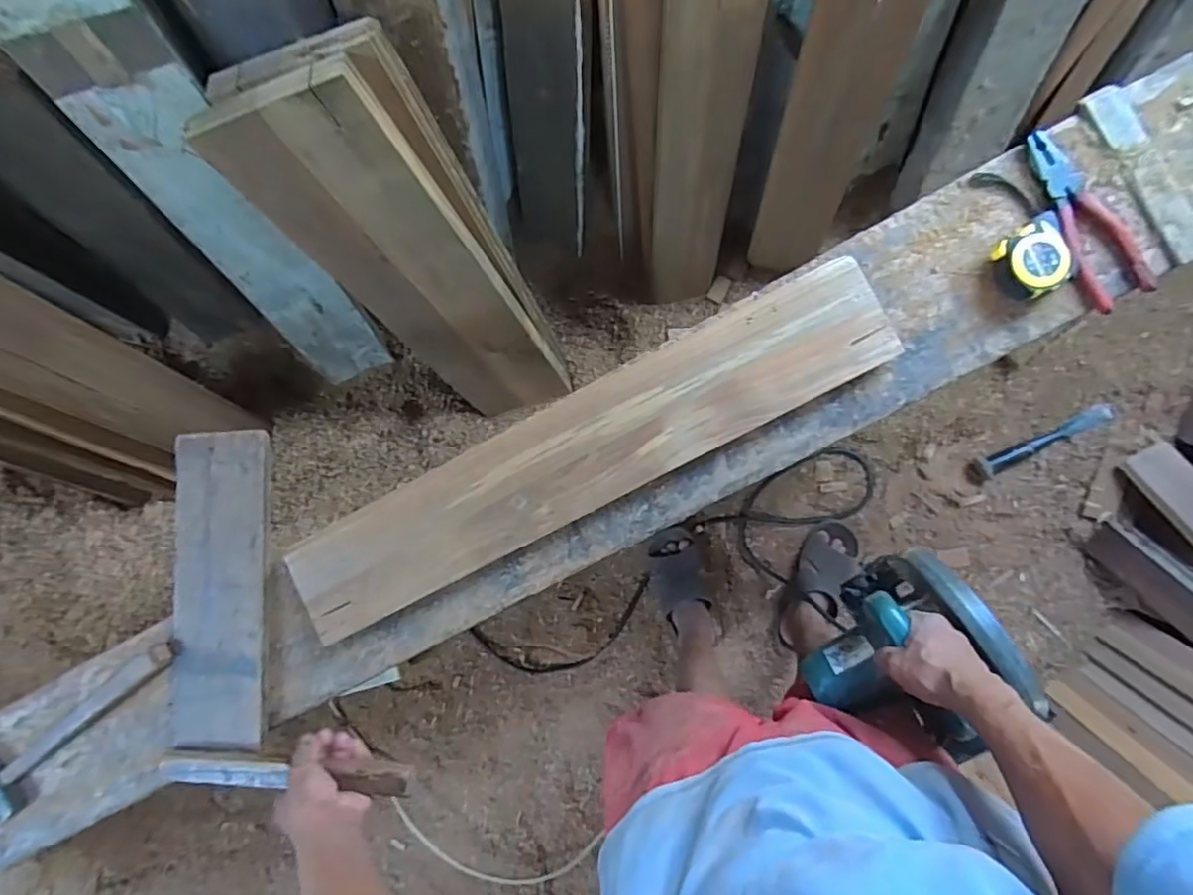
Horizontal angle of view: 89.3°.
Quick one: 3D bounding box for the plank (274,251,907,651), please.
[{"bbox_3d":[-0.019,0.005,0.651,0.673,0.028,0.126,-28,85,4],"label":"plank"}]

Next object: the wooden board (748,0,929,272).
[{"bbox_3d":[0.320,-0.441,0.842,0.123,0.622,0.030,10,75,9],"label":"wooden board"}]

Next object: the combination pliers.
[{"bbox_3d":[0.495,-0.235,0.615,0.063,0.014,0.195,-27,88,8],"label":"combination pliers"}]

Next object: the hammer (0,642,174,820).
[{"bbox_3d":[-0.611,0.338,0.712,0.288,0.027,0.088,-30,88,8],"label":"hammer"}]

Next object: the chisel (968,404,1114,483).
[{"bbox_3d":[0.848,-0.009,1.162,0.264,0.039,0.046,-32,88,7],"label":"chisel"}]

